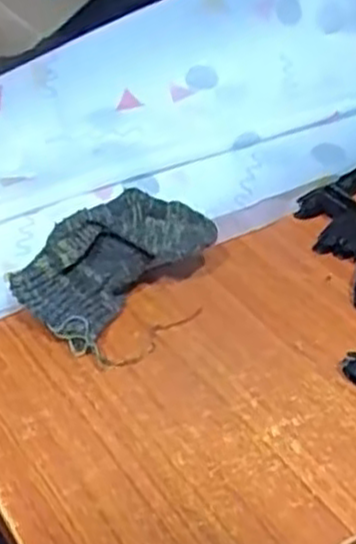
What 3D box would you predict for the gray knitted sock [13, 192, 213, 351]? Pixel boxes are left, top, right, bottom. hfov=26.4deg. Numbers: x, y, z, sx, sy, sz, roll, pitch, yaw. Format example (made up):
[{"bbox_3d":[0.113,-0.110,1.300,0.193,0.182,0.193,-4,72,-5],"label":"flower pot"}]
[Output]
[{"bbox_3d":[-0.042,-0.007,0.562,0.148,0.075,0.063,-27,47,-30],"label":"gray knitted sock"}]

